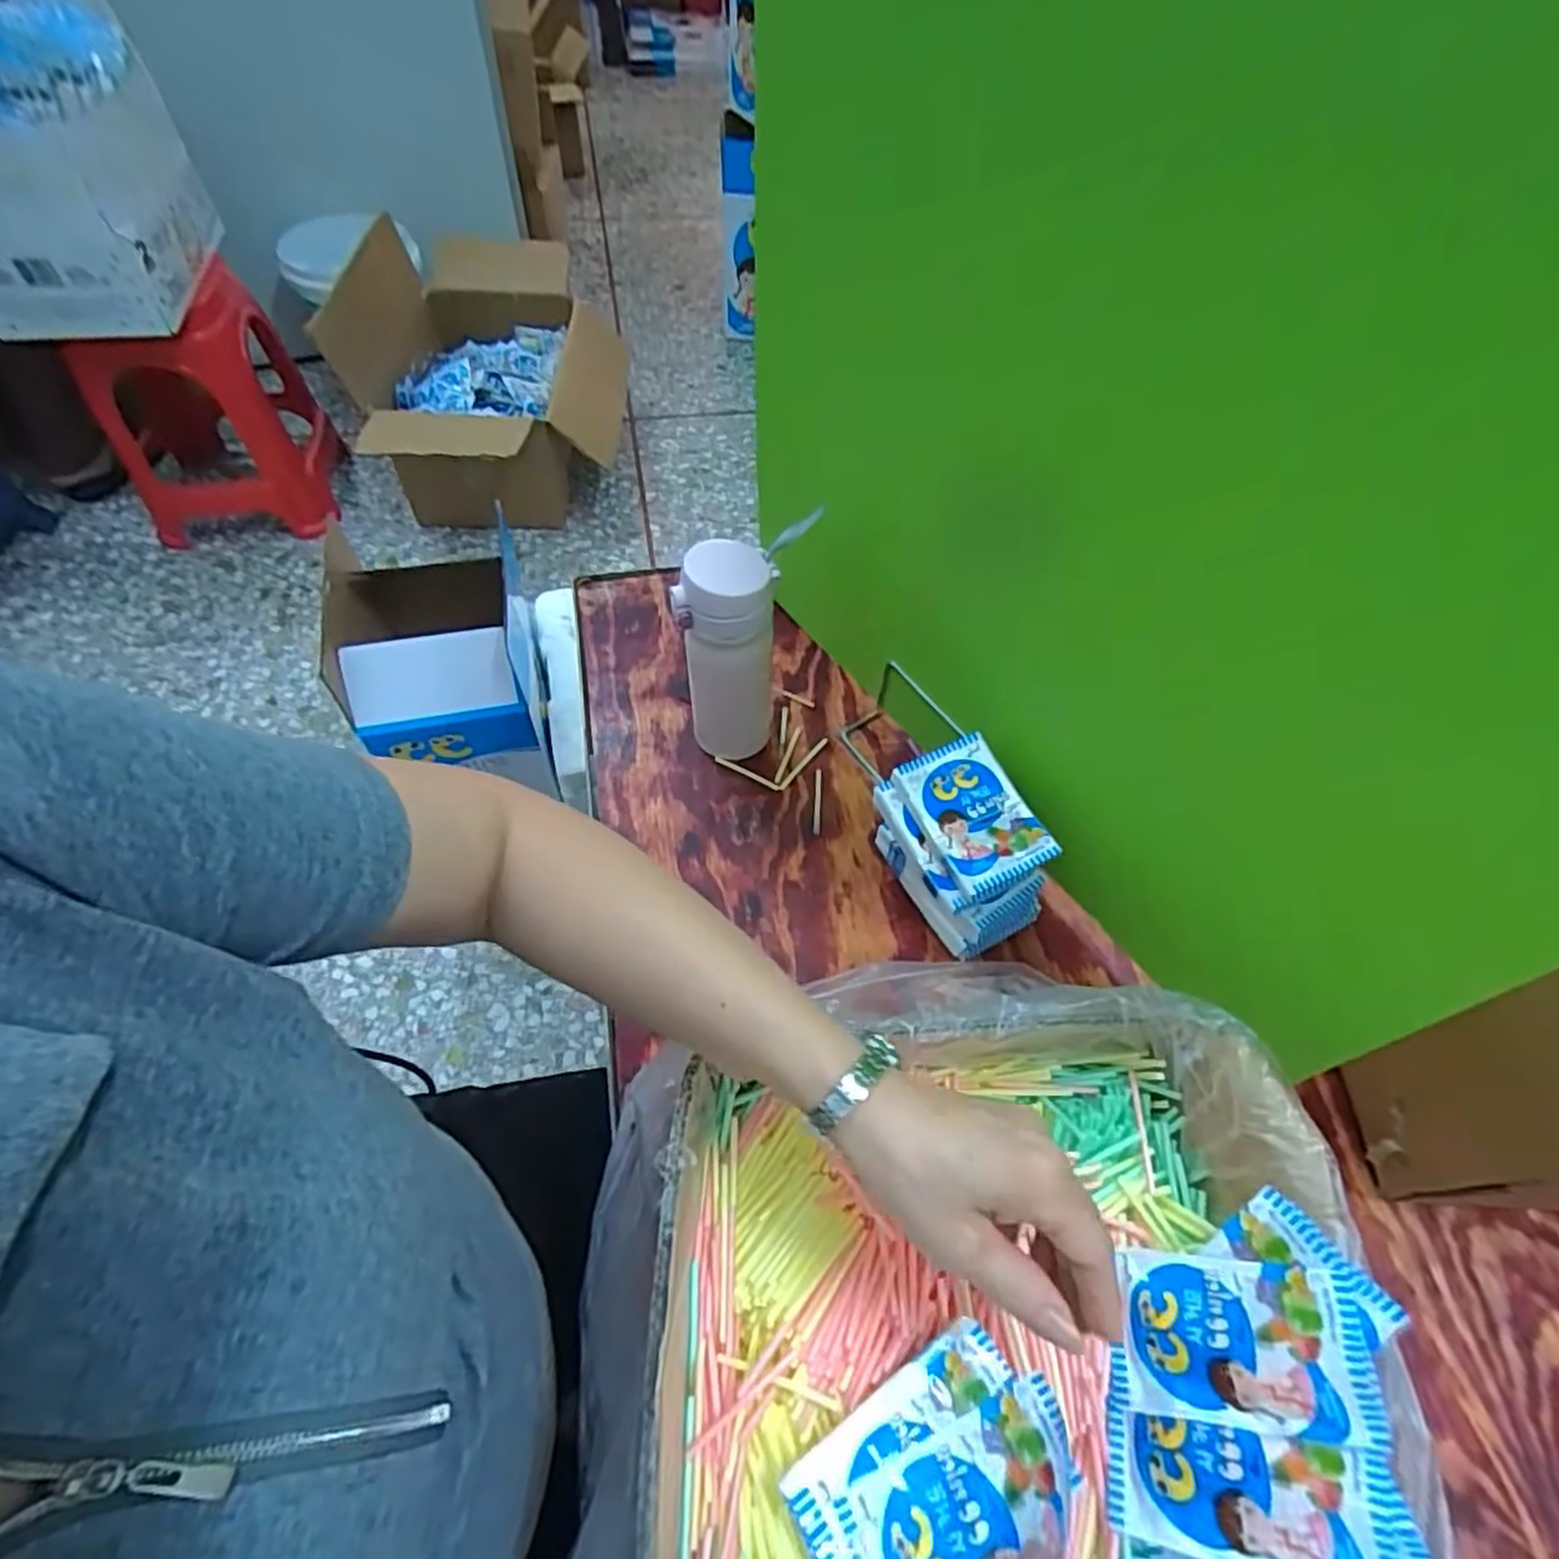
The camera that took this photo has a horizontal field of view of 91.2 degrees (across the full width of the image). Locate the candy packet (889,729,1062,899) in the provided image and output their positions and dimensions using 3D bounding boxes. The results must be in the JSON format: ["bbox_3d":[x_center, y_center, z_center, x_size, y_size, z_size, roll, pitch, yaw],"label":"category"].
[{"bbox_3d":[0.135,0.024,0.529,0.070,0.029,0.101,-19,60,-15],"label":"candy packet"}]

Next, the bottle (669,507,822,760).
[{"bbox_3d":[-0.032,-0.099,0.606,0.079,0.192,0.079,15,57,6],"label":"bottle"}]

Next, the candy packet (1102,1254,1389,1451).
[{"bbox_3d":[0.201,0.251,0.342,0.101,0.016,0.063,-19,51,35],"label":"candy packet"}]

